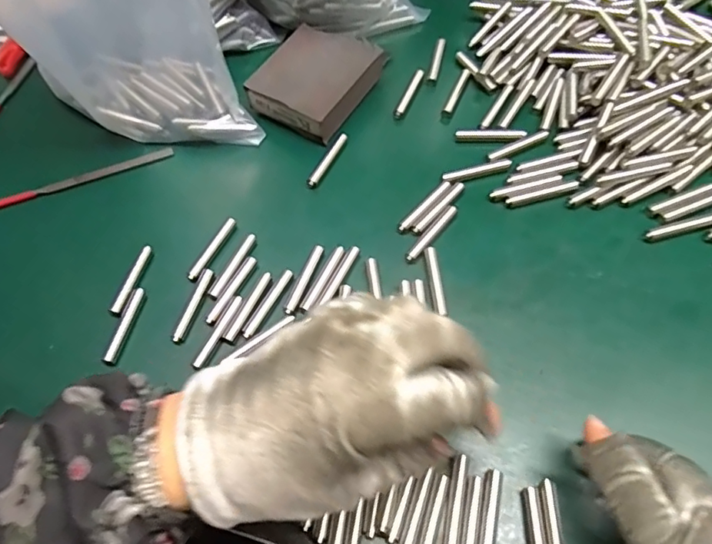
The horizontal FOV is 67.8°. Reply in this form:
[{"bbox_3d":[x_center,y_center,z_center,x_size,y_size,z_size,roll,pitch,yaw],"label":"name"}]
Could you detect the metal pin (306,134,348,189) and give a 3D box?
[{"bbox_3d":[-0.020,-0.079,0.377,0.007,0.006,0.050,25,65,16],"label":"metal pin"}]

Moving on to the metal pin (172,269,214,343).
[{"bbox_3d":[-0.098,0.019,0.320,0.007,0.004,0.049,13,62,10],"label":"metal pin"}]

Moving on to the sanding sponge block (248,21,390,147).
[{"bbox_3d":[-0.029,-0.142,0.395,0.067,0.031,0.082,29,66,18],"label":"sanding sponge block"}]

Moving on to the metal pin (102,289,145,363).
[{"bbox_3d":[-0.139,0.032,0.318,0.006,0.004,0.048,10,62,8],"label":"metal pin"}]

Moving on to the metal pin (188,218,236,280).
[{"bbox_3d":[-0.093,-0.015,0.342,0.006,0.004,0.049,21,64,14],"label":"metal pin"}]

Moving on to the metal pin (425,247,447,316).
[{"bbox_3d":[0.048,0.004,0.320,0.006,0.007,0.044,-5,61,0],"label":"metal pin"}]

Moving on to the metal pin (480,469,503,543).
[{"bbox_3d":[0.064,0.120,0.252,0.008,0.004,0.048,11,62,9],"label":"metal pin"}]

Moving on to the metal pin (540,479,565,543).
[{"bbox_3d":[0.093,0.121,0.248,0.007,0.007,0.043,0,61,3],"label":"metal pin"}]

